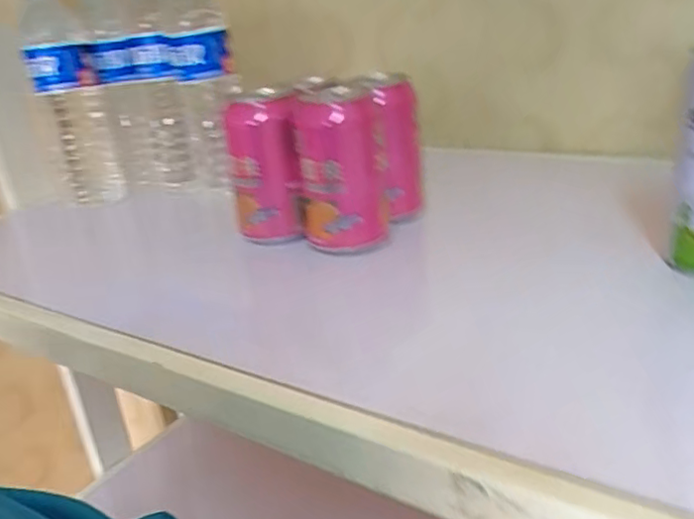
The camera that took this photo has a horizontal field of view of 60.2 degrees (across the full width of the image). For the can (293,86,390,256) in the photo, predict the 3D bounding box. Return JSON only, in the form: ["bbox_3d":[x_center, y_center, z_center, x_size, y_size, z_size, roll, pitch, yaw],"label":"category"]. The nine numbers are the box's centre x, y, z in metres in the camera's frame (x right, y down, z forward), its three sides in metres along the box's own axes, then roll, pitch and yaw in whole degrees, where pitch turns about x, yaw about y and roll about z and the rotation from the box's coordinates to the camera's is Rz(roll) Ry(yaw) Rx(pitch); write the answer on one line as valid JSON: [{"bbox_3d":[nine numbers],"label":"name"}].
[{"bbox_3d":[-0.005,-0.063,0.437,0.061,0.109,0.056,-5,23,2],"label":"can"}]

